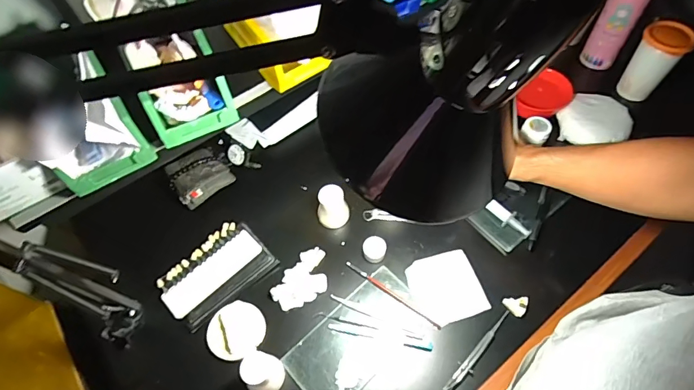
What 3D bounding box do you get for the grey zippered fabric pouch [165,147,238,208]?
[{"bbox_3d":[-0.253,-0.036,0.721,0.100,0.032,0.105,-34,62,-18],"label":"grey zippered fabric pouch"}]

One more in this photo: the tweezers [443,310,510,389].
[{"bbox_3d":[0.176,0.209,0.561,0.018,0.006,0.142,34,65,22],"label":"tweezers"}]

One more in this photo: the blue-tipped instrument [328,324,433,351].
[{"bbox_3d":[0.045,0.196,0.577,0.142,0.004,0.012,9,58,8],"label":"blue-tipped instrument"}]

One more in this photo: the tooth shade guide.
[{"bbox_3d":[-0.195,0.115,0.622,0.156,0.023,0.099,-38,64,-20],"label":"tooth shade guide"}]

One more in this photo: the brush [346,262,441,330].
[{"bbox_3d":[0.066,0.147,0.615,0.162,0.007,0.008,32,64,21],"label":"brush"}]

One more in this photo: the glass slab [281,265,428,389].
[{"bbox_3d":[0.017,0.198,0.584,0.197,0.007,0.100,-39,64,-20],"label":"glass slab"}]

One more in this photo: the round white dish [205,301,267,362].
[{"bbox_3d":[-0.156,0.190,0.585,0.078,0.009,0.073,-1,57,2],"label":"round white dish"}]

